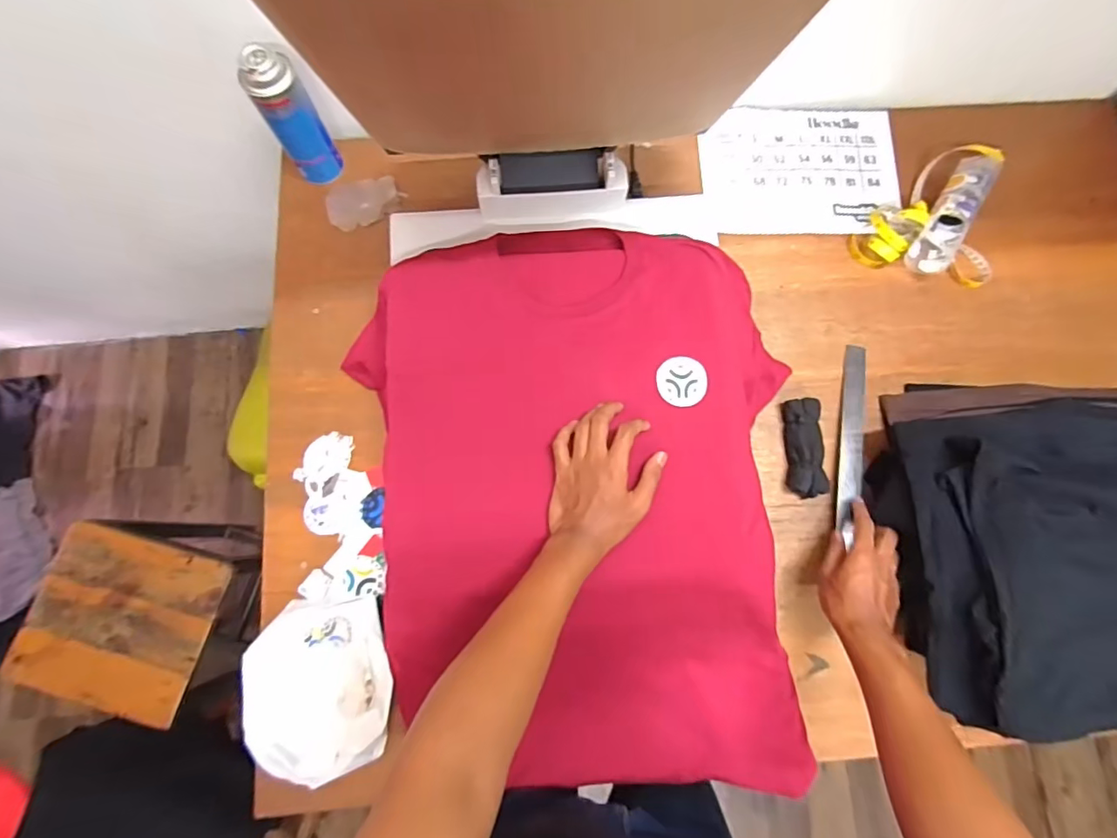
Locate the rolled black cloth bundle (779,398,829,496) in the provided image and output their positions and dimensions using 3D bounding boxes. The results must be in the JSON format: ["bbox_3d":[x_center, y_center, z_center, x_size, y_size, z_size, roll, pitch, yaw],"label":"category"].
[{"bbox_3d":[0.327,0.037,0.680,0.051,0.028,0.127,0,78,-1],"label":"rolled black cloth bundle"}]

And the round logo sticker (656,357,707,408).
[{"bbox_3d":[0.145,-0.045,0.606,0.057,0.004,0.059,0,78,-1],"label":"round logo sticker"}]

